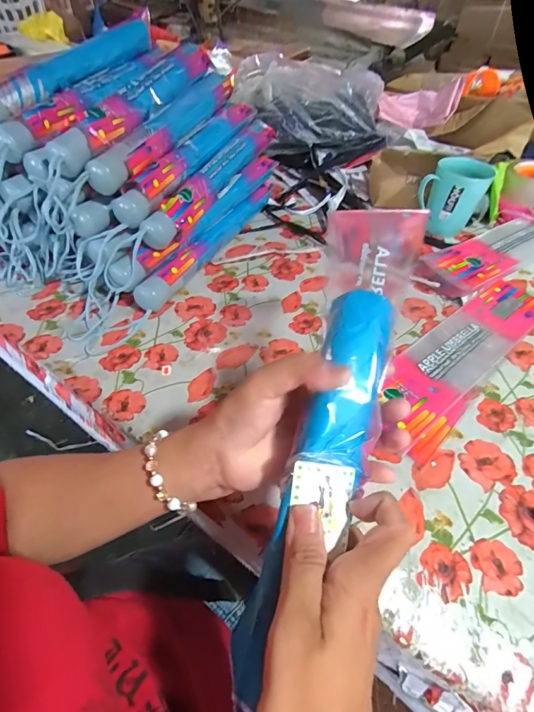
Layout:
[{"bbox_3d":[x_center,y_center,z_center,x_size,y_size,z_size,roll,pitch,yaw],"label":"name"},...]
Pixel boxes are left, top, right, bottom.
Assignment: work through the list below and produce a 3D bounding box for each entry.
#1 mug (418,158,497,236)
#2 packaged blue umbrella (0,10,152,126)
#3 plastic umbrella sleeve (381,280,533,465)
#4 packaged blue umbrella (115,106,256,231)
[{"bbox_3d":[0.287,-0.244,0.568,0.086,0.105,0.070,27,53,20],"label":"mug"},{"bbox_3d":[-0.253,-0.371,0.470,0.034,0.055,0.346,21,51,15],"label":"packaged blue umbrella"},{"bbox_3d":[0.237,-0.008,0.433,0.330,0.010,0.086,-35,58,-28],"label":"plastic umbrella sleeve"},{"bbox_3d":[-0.101,-0.295,0.519,0.037,0.040,0.343,19,51,14],"label":"packaged blue umbrella"}]

